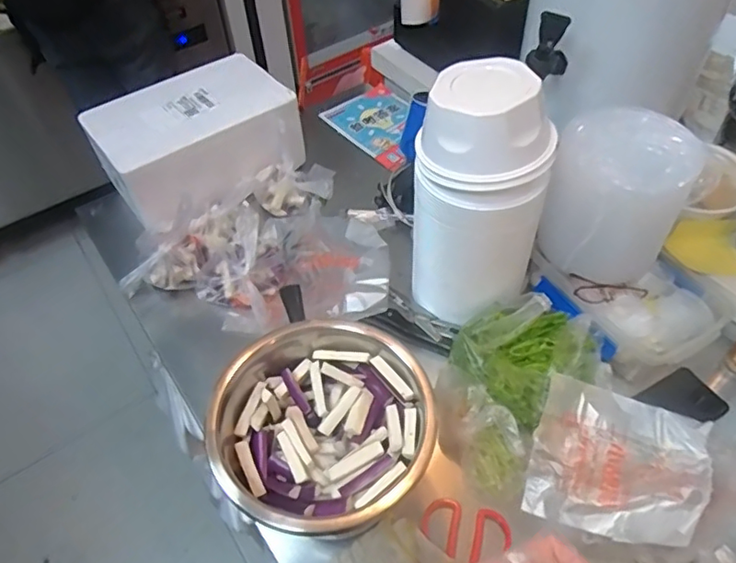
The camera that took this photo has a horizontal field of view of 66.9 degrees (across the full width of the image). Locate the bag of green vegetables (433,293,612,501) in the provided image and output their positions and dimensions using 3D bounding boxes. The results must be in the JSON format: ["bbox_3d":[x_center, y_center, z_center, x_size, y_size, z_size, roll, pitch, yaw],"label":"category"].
[{"bbox_3d":[0.181,0.121,0.705,0.236,0.115,0.173,-37,58,-24],"label":"bag of green vegetables"}]

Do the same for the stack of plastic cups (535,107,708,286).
[{"bbox_3d":[0.336,-0.113,0.758,0.162,0.183,0.138,-9,51,-4],"label":"stack of plastic cups"}]

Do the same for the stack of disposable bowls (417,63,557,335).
[{"bbox_3d":[0.143,-0.098,0.722,0.156,0.322,0.138,9,52,11],"label":"stack of disposable bowls"}]

